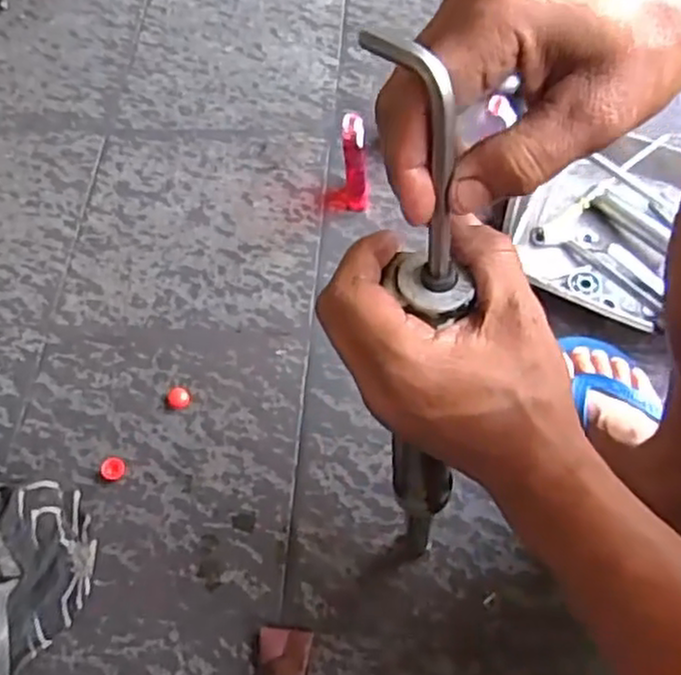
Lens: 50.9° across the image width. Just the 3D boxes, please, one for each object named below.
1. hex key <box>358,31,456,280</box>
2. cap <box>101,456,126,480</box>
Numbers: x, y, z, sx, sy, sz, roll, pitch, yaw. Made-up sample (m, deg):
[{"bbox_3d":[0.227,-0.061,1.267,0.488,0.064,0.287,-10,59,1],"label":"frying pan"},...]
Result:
[{"bbox_3d":[0.032,-0.063,0.267,0.014,0.103,0.024,-34,44,-13],"label":"hex key"},{"bbox_3d":[-0.230,0.132,0.722,0.022,0.006,0.023,-1,62,3],"label":"cap"}]

